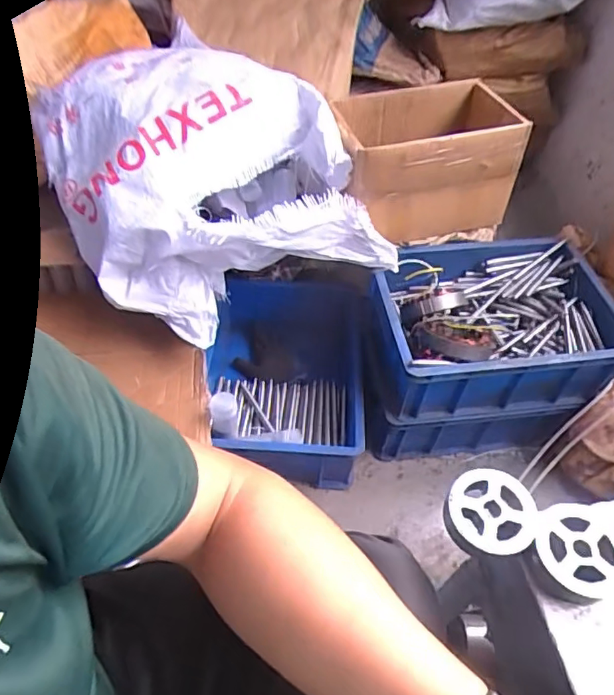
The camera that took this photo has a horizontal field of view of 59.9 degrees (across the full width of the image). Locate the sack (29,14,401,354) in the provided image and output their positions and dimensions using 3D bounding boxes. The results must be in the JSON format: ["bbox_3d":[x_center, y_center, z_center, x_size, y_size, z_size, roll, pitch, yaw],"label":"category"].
[{"bbox_3d":[-0.212,-0.313,0.969,0.437,0.261,0.633,-26,57,-23],"label":"sack"}]

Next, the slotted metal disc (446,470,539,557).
[{"bbox_3d":[0.170,0.153,0.491,0.080,0.025,0.075,2,50,-2],"label":"slotted metal disc"}]

